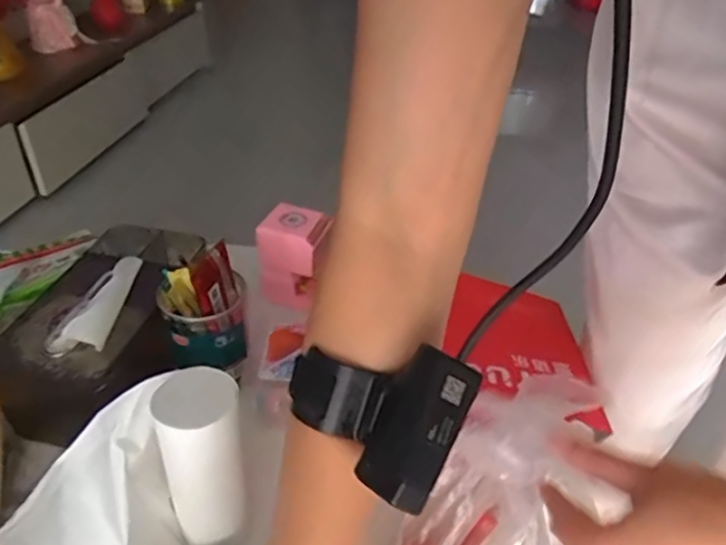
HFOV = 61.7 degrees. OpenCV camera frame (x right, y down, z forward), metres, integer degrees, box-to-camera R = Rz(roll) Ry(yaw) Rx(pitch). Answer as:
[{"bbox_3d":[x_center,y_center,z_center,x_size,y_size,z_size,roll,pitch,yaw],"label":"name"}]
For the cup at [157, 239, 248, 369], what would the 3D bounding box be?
[{"bbox_3d":[-0.152,0.033,0.584,0.076,0.106,0.072,2,37,-2],"label":"cup"}]

